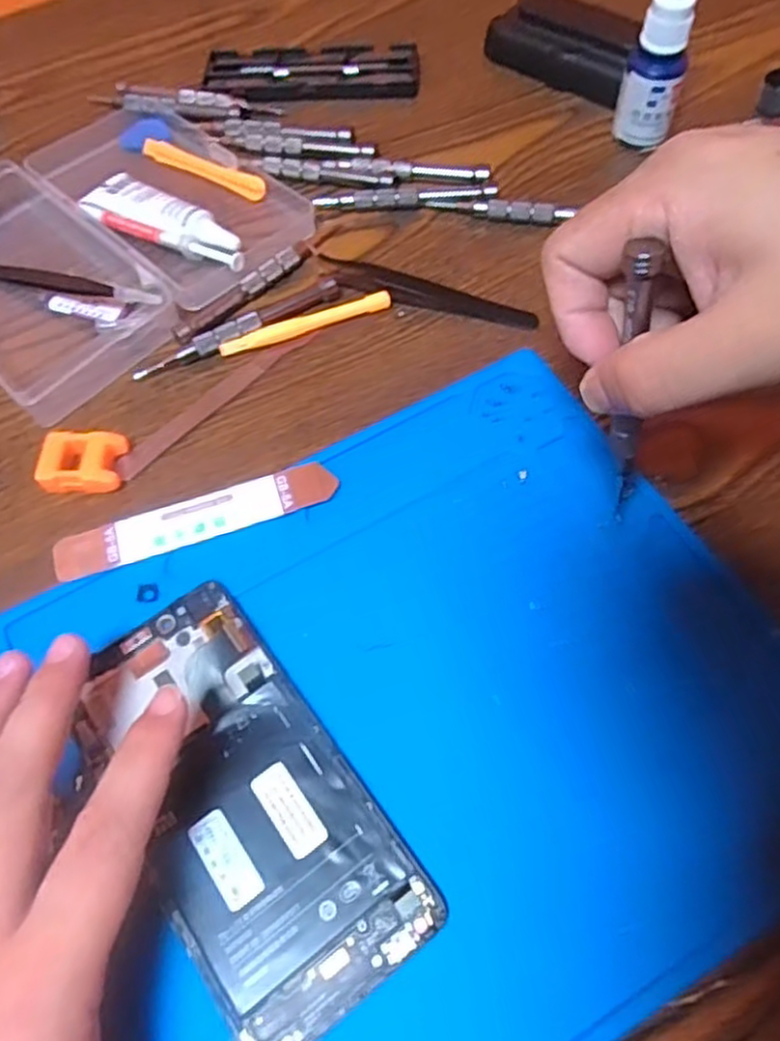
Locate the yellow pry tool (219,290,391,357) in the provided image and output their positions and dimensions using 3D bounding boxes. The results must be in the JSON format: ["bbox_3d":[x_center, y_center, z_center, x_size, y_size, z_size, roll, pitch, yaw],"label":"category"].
[{"bbox_3d":[-0.040,-0.095,0.350,0.083,0.006,0.010,-20,63,-7],"label":"yellow pry tool"}]

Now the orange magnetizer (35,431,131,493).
[{"bbox_3d":[-0.133,-0.025,0.316,0.034,0.012,0.028,1,62,4],"label":"orange magnetizer"}]

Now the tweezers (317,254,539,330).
[{"bbox_3d":[0.019,-0.109,0.350,0.104,0.012,0.012,14,64,11],"label":"tweezers"}]

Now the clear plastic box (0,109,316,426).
[{"bbox_3d":[-0.151,-0.150,0.377,0.174,0.022,0.162,-42,67,-17],"label":"clear plastic box"}]

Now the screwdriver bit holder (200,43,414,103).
[{"bbox_3d":[-0.046,-0.265,0.436,0.124,0.009,0.050,-1,62,3],"label":"screwdriver bit holder"}]

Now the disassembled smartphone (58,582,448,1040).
[{"bbox_3d":[-0.054,0.094,0.250,0.076,0.006,0.146,-35,65,-14],"label":"disassembled smartphone"}]

